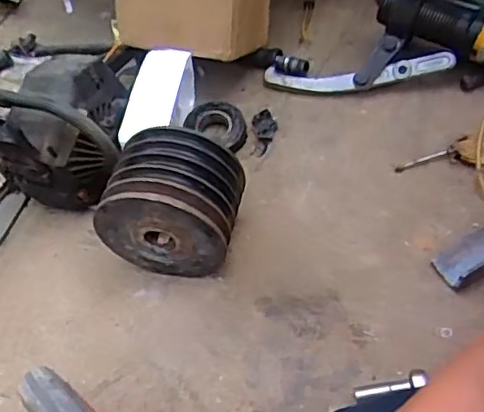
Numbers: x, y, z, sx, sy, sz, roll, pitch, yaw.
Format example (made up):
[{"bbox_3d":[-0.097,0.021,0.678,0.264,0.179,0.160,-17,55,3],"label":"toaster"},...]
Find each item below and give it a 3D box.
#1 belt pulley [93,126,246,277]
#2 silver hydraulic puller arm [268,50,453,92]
[{"bbox_3d":[-0.103,-0.002,0.912,0.193,0.197,0.122,8,51,12],"label":"belt pulley"},{"bbox_3d":[0.195,-0.227,1.045,0.337,0.046,0.030,0,48,28],"label":"silver hydraulic puller arm"}]

